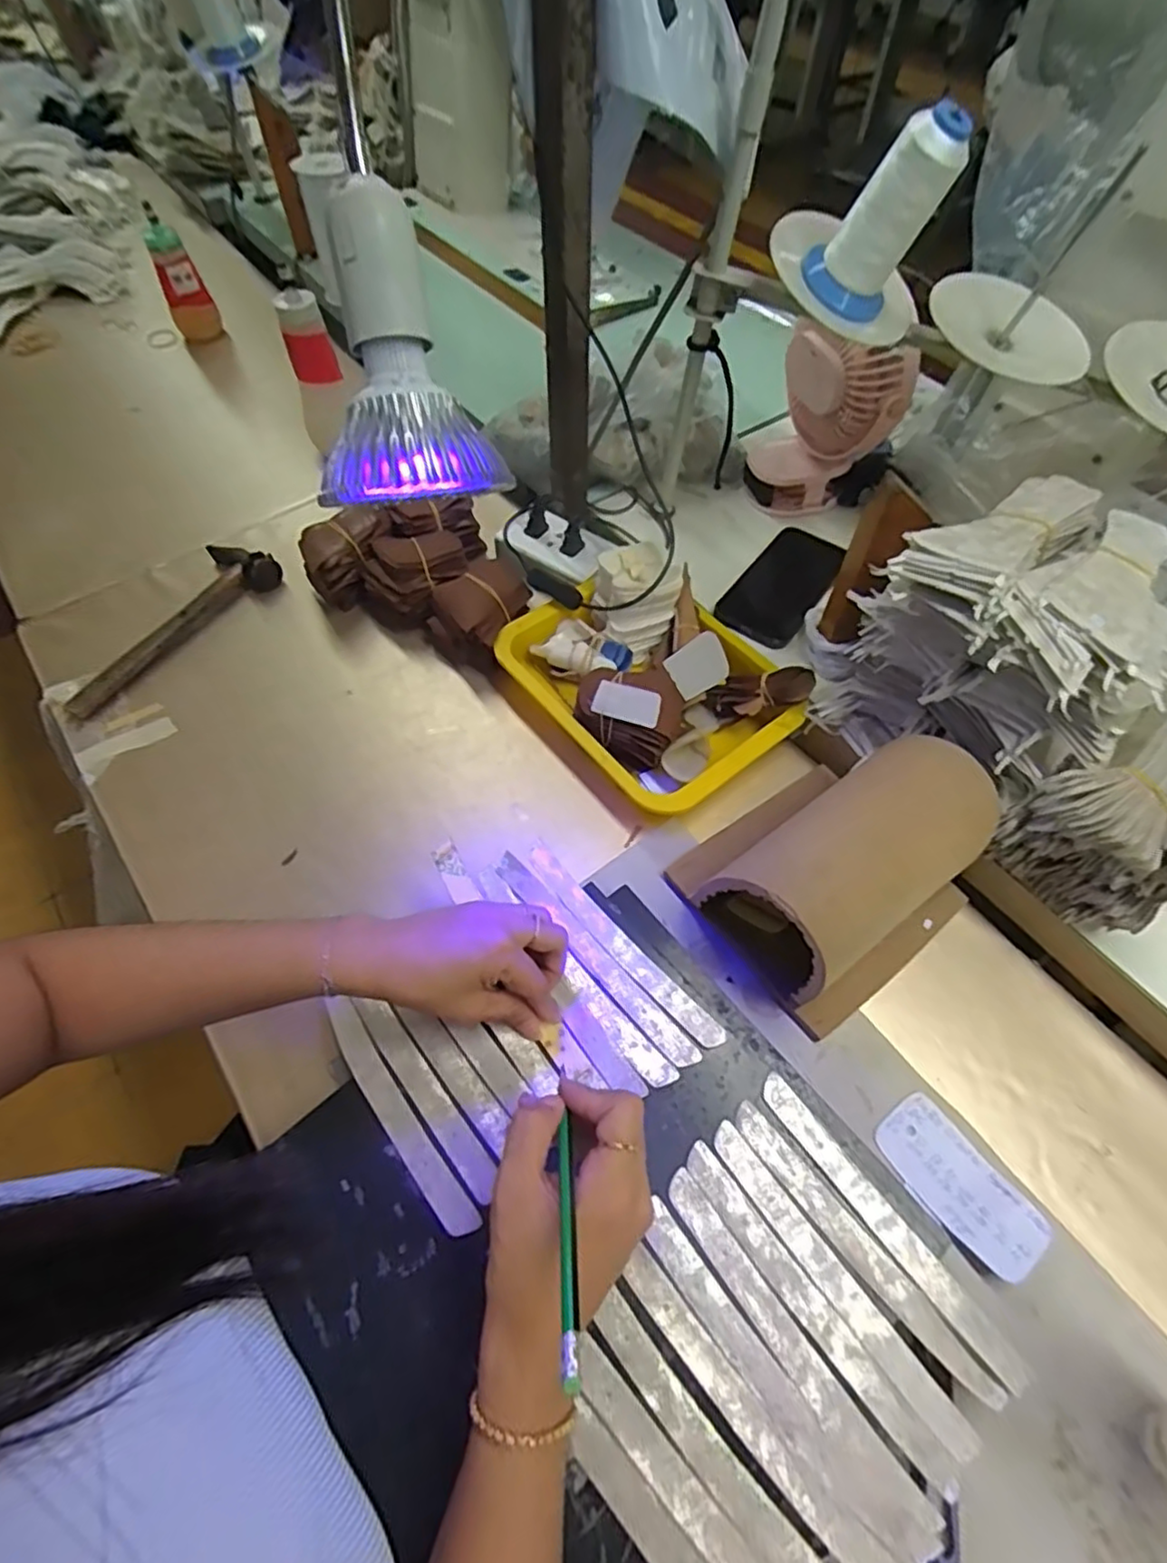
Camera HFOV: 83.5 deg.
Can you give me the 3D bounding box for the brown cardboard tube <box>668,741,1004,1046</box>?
[{"bbox_3d":[0.186,0.061,0.483,0.181,0.123,0.165,-32,64,-18],"label":"brown cardboard tube"}]

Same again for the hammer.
[{"bbox_3d":[-0.433,-0.166,0.676,0.079,0.035,0.242,33,64,18],"label":"hammer"}]

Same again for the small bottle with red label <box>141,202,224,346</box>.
[{"bbox_3d":[-0.581,-0.719,0.953,0.064,0.148,0.056,-25,62,-15],"label":"small bottle with red label"}]

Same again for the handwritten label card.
[{"bbox_3d":[0.245,0.262,0.426,0.055,0.016,0.102,-31,64,-17],"label":"handwritten label card"}]

